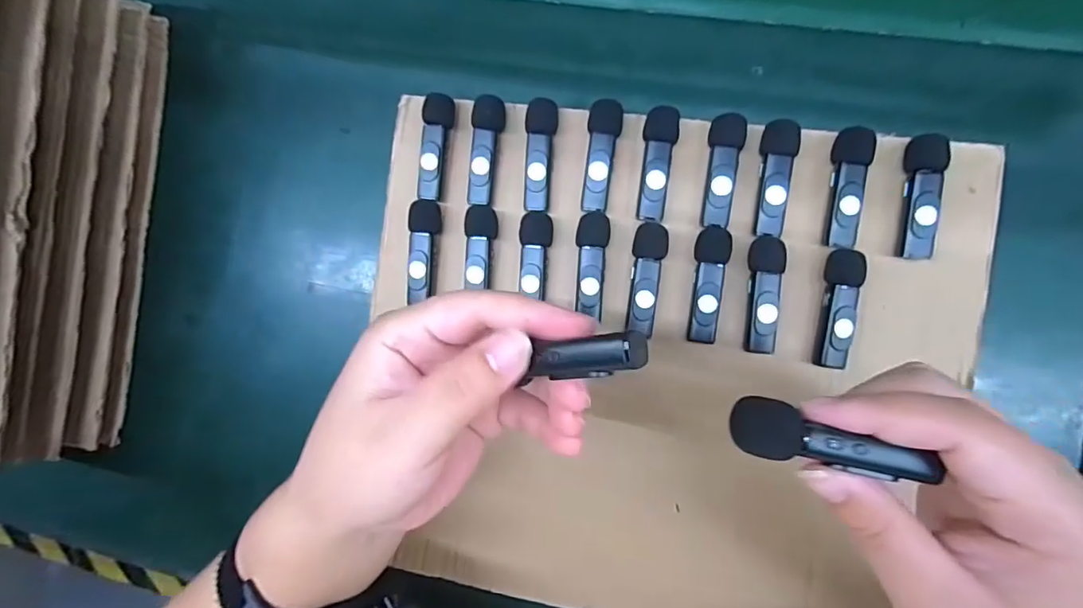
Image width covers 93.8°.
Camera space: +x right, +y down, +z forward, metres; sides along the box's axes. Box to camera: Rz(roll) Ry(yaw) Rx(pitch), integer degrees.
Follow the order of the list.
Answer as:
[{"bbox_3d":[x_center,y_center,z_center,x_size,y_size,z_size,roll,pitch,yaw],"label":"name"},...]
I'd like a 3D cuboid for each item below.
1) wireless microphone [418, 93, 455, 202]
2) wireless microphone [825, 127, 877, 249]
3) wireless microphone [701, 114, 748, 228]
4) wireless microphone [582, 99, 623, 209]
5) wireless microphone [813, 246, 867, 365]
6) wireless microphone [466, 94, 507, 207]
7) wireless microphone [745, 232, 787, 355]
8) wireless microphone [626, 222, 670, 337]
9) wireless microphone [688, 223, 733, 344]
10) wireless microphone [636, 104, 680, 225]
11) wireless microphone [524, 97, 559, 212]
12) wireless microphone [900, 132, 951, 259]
[{"bbox_3d":[-0.066,-0.096,0.311,0.018,0.016,0.064,9,90,9],"label":"wireless microphone"},{"bbox_3d":[0.167,-0.063,0.278,0.018,0.018,0.064,8,90,9],"label":"wireless microphone"},{"bbox_3d":[0.103,-0.075,0.288,0.018,0.017,0.062,8,90,9],"label":"wireless microphone"},{"bbox_3d":[0.036,-0.086,0.298,0.018,0.019,0.063,5,89,9],"label":"wireless microphone"},{"bbox_3d":[0.162,0.002,0.278,0.018,0.016,0.064,9,90,9],"label":"wireless microphone"},{"bbox_3d":[-0.033,-0.092,0.307,0.018,0.014,0.064,5,89,9],"label":"wireless microphone"},{"bbox_3d":[0.124,-0.005,0.283,0.019,0.016,0.064,2,89,9],"label":"wireless microphone"},{"bbox_3d":[0.061,-0.014,0.294,0.019,0.017,0.063,4,89,9],"label":"wireless microphone"},{"bbox_3d":[0.094,-0.011,0.289,0.018,0.016,0.066,9,90,9],"label":"wireless microphone"},{"bbox_3d":[0.067,-0.080,0.294,0.019,0.018,0.063,5,89,9],"label":"wireless microphone"},{"bbox_3d":[-0.001,-0.088,0.303,0.017,0.014,0.066,5,89,9],"label":"wireless microphone"},{"bbox_3d":[0.204,-0.057,0.272,0.017,0.017,0.064,4,89,9],"label":"wireless microphone"}]

